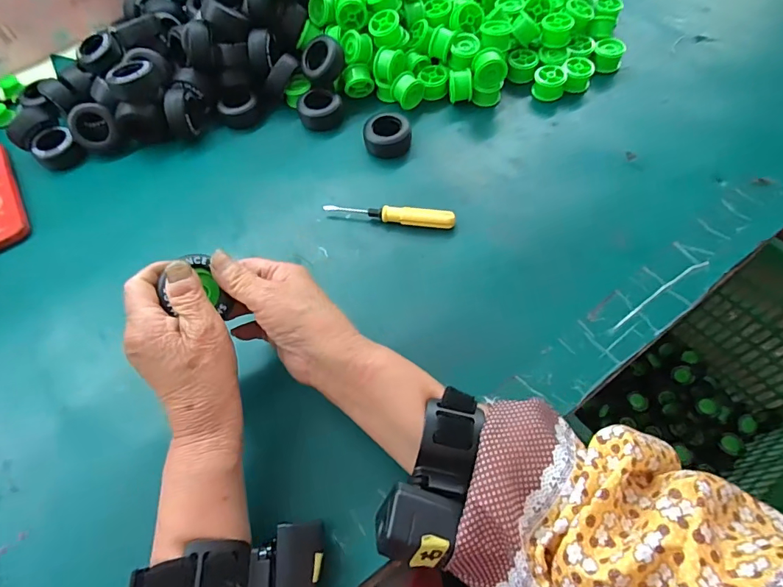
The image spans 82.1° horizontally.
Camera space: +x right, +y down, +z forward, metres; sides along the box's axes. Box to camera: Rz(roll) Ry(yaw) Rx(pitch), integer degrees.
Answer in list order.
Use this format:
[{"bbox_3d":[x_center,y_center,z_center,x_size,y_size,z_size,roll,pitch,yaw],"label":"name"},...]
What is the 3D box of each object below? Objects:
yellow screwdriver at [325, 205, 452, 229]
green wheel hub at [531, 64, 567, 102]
[{"bbox_3d":[-0.003,-0.073,0.425,0.123,0.020,0.013,7,62,8],"label":"yellow screwdriver"},{"bbox_3d":[0.174,-0.232,0.500,0.033,0.030,0.027,21,65,15],"label":"green wheel hub"}]

